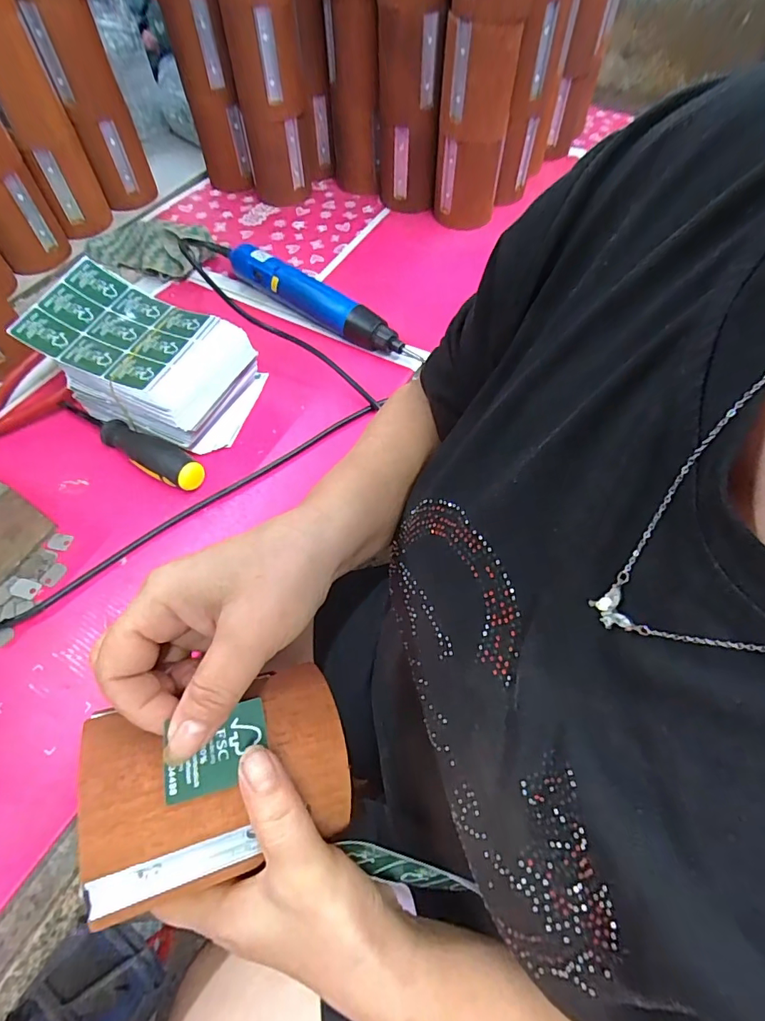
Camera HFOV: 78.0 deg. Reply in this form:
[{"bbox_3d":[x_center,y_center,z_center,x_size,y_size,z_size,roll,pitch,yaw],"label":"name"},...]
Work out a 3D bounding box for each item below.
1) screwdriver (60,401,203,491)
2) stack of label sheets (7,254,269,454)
[{"bbox_3d":[-0.231,-0.066,0.433,0.168,0.032,0.033,33,65,17],"label":"screwdriver"},{"bbox_3d":[-0.212,-0.137,0.438,0.176,0.089,0.110,25,63,14],"label":"stack of label sheets"}]

